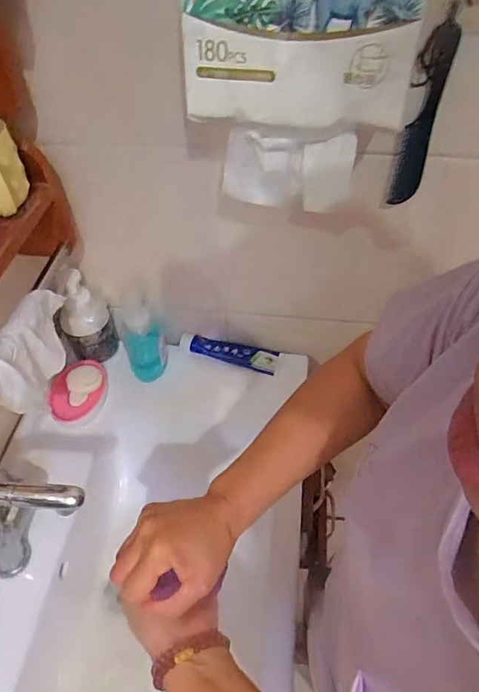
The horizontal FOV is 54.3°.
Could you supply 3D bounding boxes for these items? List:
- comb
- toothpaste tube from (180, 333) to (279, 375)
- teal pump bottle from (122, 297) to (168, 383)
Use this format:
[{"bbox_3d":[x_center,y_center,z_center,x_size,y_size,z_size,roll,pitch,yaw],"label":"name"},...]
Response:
[{"bbox_3d":[0.211,-0.259,0.542,0.038,0.209,0.015,0,55,4],"label":"comb"},{"bbox_3d":[-0.019,0.009,0.864,0.182,0.042,0.052,10,51,10],"label":"toothpaste tube"},{"bbox_3d":[-0.164,-0.010,0.799,0.066,0.166,0.063,-13,51,-9],"label":"teal pump bottle"}]

